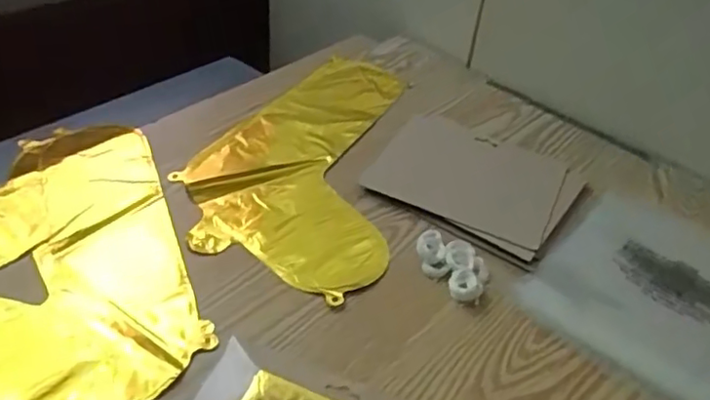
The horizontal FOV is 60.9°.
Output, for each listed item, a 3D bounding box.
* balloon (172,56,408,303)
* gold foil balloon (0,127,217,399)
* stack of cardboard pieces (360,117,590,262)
[{"bbox_3d":[-0.025,-0.055,0.686,0.226,0.013,0.397,19,40,15],"label":"balloon"},{"bbox_3d":[-0.326,0.051,0.503,0.336,0.014,0.364,-13,43,-23],"label":"gold foil balloon"},{"bbox_3d":[0.132,-0.023,0.661,0.209,0.013,0.179,27,43,23],"label":"stack of cardboard pieces"}]

